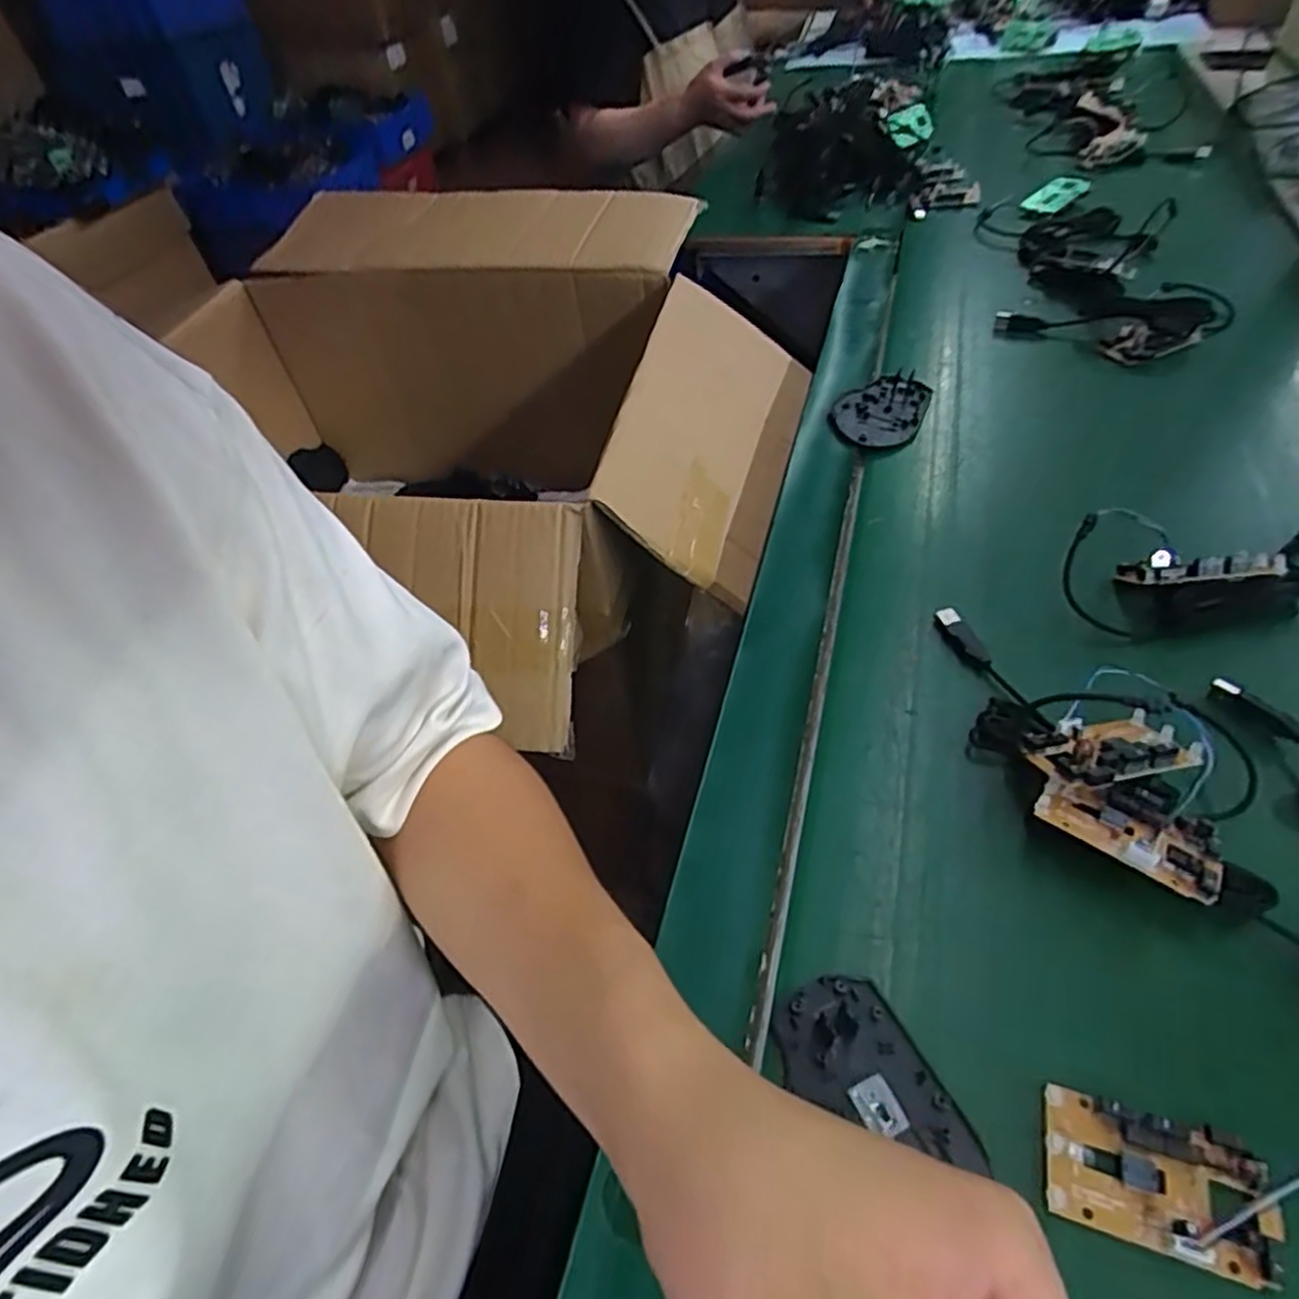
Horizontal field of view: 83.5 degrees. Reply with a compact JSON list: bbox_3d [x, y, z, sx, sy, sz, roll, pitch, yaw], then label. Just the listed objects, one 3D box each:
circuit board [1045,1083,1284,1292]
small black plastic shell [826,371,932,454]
[{"bbox_3d":[0.194,0.203,0.279,0.076,0.016,0.045,10,51,14],"label":"circuit board"},{"bbox_3d":[0.204,-0.204,0.625,0.107,0.015,0.066,-38,56,-25],"label":"small black plastic shell"}]

